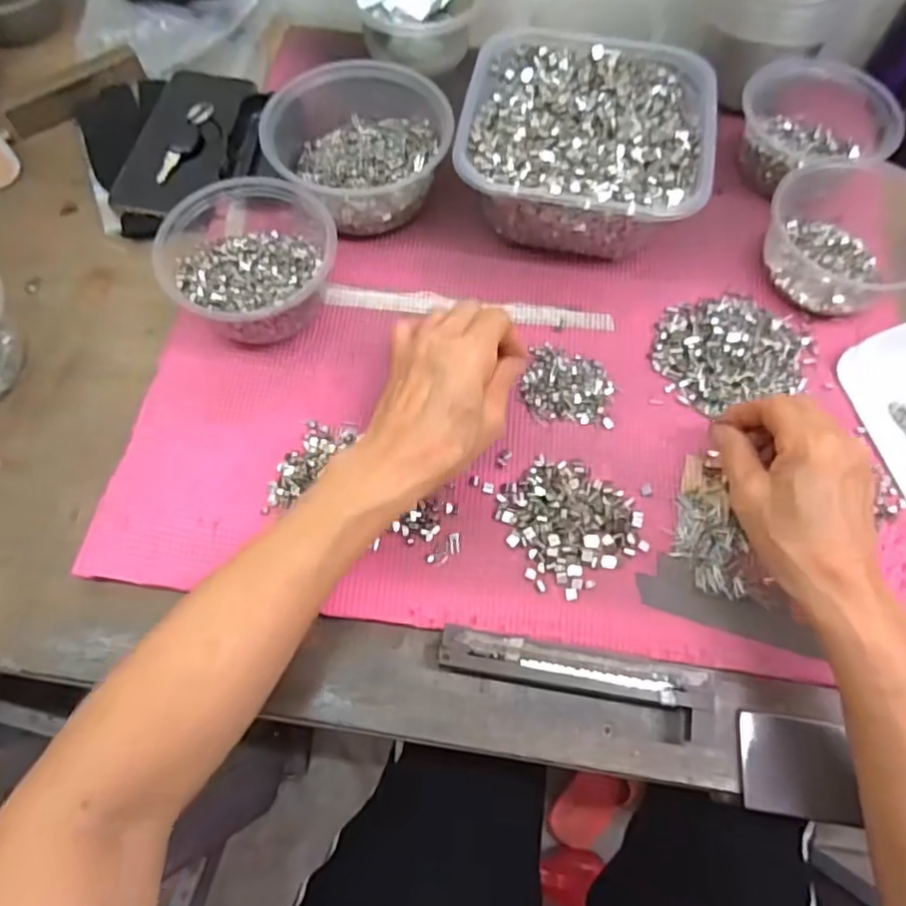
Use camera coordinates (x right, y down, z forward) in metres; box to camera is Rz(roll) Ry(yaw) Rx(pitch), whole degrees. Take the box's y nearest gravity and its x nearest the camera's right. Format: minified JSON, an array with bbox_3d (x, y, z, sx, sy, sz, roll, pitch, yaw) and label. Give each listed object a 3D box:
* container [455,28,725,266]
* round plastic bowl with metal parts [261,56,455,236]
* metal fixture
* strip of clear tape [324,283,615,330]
[{"bbox_3d":[0.096,-0.231,0.483,0.176,0.066,0.176,10,65,3],"label":"container"},{"bbox_3d":[-0.069,-0.236,0.484,0.130,0.062,0.129,0,65,-1],"label":"round plastic bowl with metal parts"},{"bbox_3d":[0.067,0.125,0.360,0.147,0.029,0.027,10,65,3],"label":"metal fixture"},{"bbox_3d":[0.012,-0.109,0.474,0.210,0.009,0.026,4,69,2],"label":"strip of clear tape"}]

